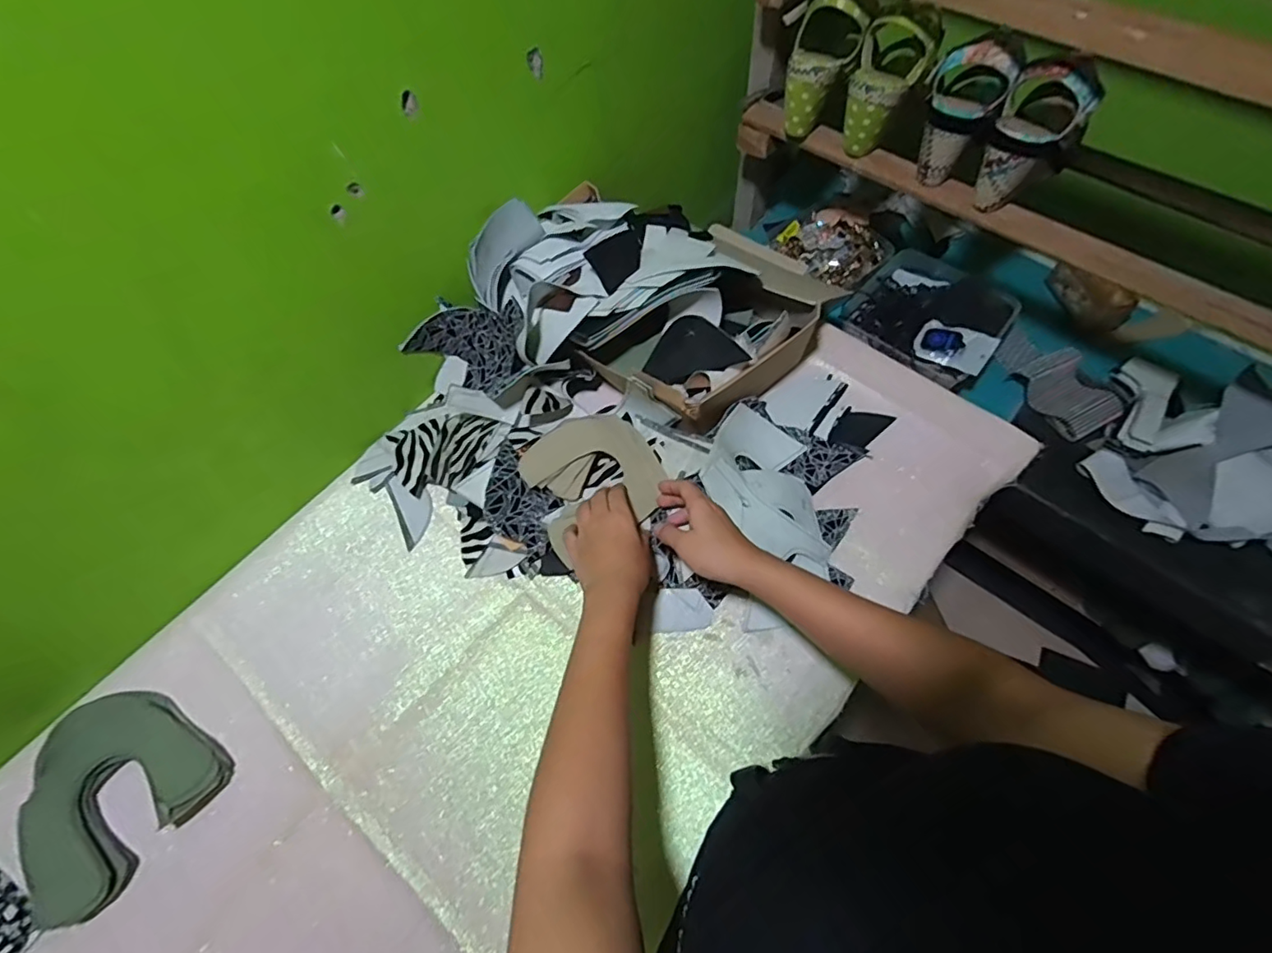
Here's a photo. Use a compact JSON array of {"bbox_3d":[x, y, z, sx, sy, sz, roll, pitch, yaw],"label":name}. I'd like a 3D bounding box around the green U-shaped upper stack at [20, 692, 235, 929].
[{"bbox_3d":[-0.506,0.297,0.536,0.166,0.032,0.169,39,73,19],"label":"green U-shaped upper stack"}]

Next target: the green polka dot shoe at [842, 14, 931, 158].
[{"bbox_3d":[0.292,-0.454,0.659,0.078,0.126,0.067,18,66,11],"label":"green polka dot shoe"}]

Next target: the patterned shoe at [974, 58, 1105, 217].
[{"bbox_3d":[0.423,-0.363,0.603,0.083,0.136,0.078,32,70,17],"label":"patterned shoe"}]

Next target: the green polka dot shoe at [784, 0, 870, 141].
[{"bbox_3d":[0.218,-0.496,0.684,0.078,0.142,0.072,38,48,19],"label":"green polka dot shoe"}]

